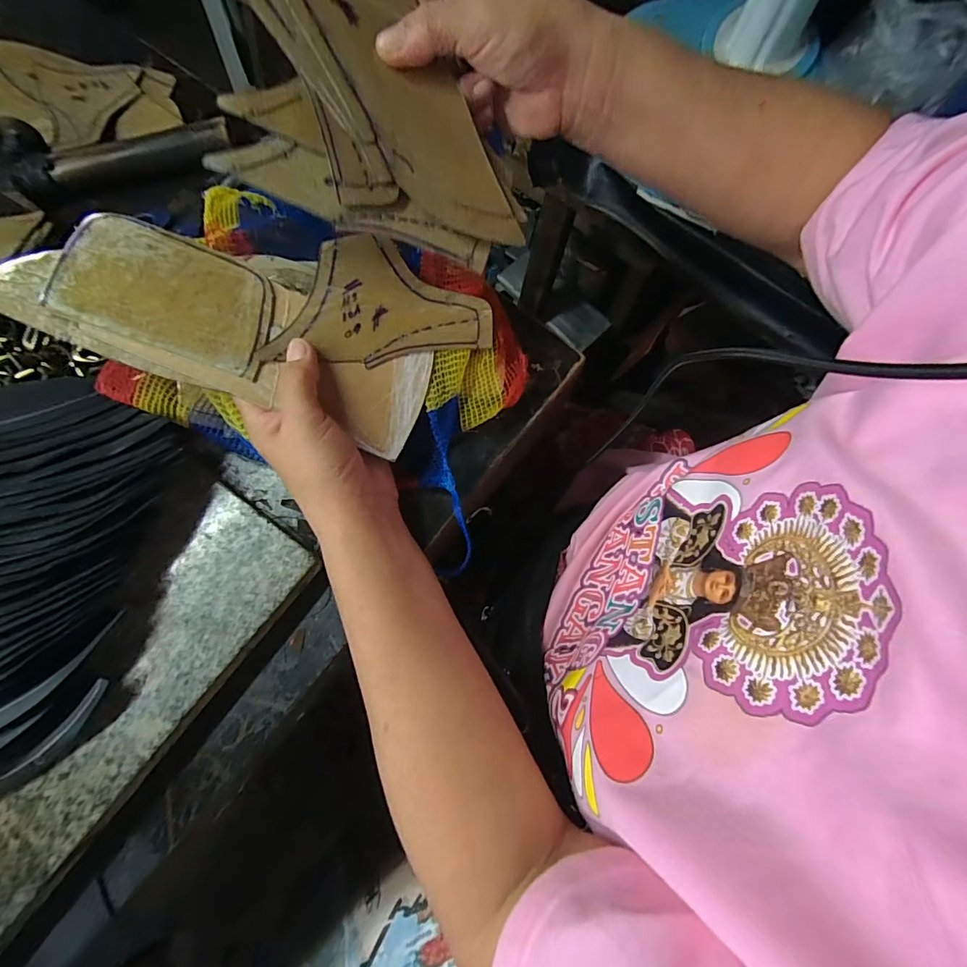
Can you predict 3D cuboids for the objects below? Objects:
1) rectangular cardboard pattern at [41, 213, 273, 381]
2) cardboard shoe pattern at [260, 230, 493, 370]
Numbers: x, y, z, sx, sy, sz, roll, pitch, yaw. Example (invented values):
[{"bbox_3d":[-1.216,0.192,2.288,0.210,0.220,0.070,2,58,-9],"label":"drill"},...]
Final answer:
[{"bbox_3d":[-0.176,-0.107,0.250,0.105,0.004,0.062,19,85,-13],"label":"rectangular cardboard pattern"},{"bbox_3d":[-0.061,-0.113,0.276,0.134,0.004,0.074,0,93,-11],"label":"cardboard shoe pattern"}]

